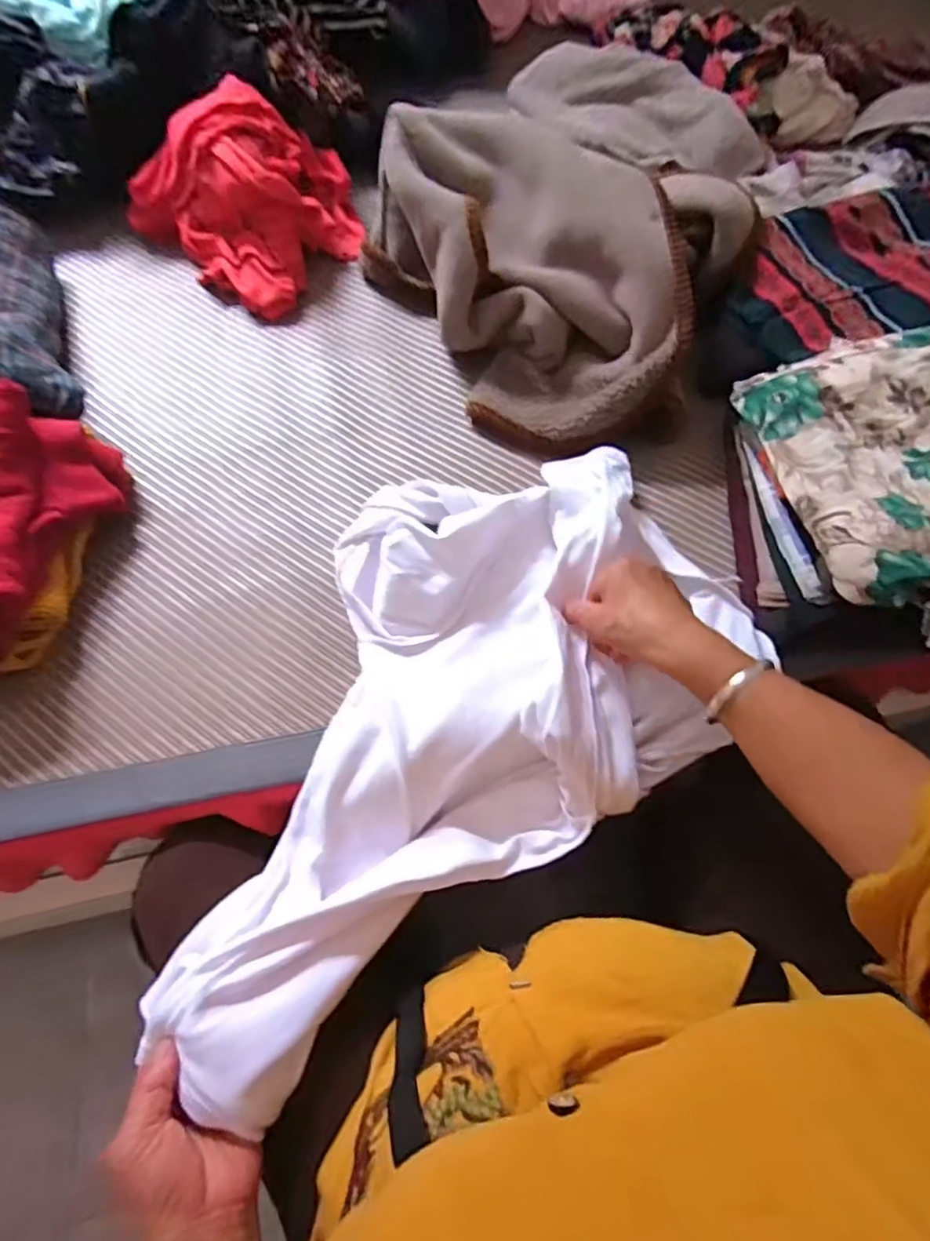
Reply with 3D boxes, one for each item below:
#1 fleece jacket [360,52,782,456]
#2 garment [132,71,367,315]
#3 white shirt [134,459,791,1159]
[{"bbox_3d":[0.125,-0.483,0.720,0.394,0.157,0.591,23,67,10],"label":"fleece jacket"},{"bbox_3d":[-0.252,-0.513,0.746,0.229,0.130,0.211,0,65,-1],"label":"garment"},{"bbox_3d":[-0.031,0.058,0.514,0.513,0.084,0.332,-33,69,-15],"label":"white shirt"}]

